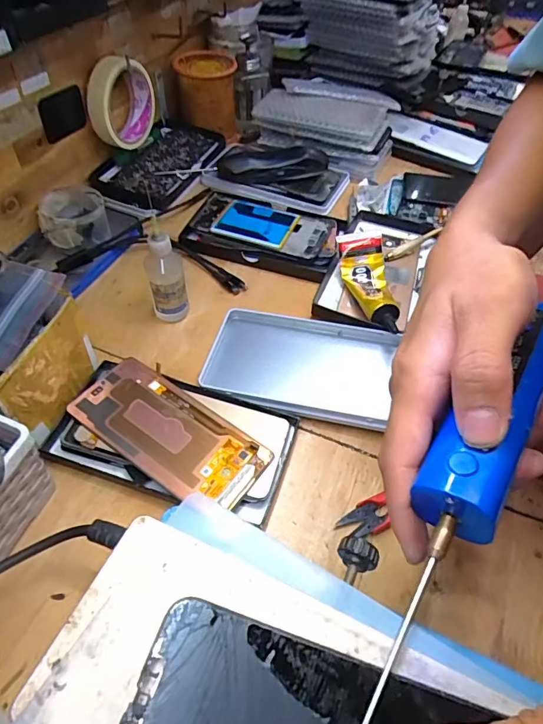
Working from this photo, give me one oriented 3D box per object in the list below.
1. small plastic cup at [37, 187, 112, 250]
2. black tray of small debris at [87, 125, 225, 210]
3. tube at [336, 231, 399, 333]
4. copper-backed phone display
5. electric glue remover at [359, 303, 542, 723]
[{"bbox_3d":[-0.219,-0.161,0.507,0.067,0.037,0.068,1,51,-1],"label":"small plastic cup"},{"bbox_3d":[-0.139,-0.263,0.598,0.096,0.019,0.191,32,60,6],"label":"black tray of small debris"},{"bbox_3d":[0.105,-0.083,0.462,0.045,0.031,0.123,-9,52,-9],"label":"tube"},{"bbox_3d":[-0.082,0.053,0.358,0.155,0.010,0.070,30,56,20],"label":"copper-backed phone display"},{"bbox_3d":[0.084,0.052,0.199,0.035,0.029,0.217,30,67,21],"label":"electric glue remover"}]

